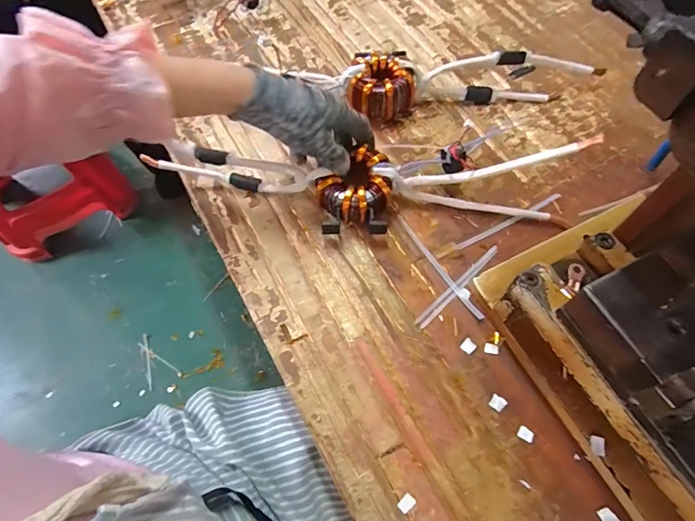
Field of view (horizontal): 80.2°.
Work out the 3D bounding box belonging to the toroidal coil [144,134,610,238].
[{"bbox_3d":[0.003,-0.072,0.404,0.404,0.090,0.076,3,64,5],"label":"toroidal coil"}]

